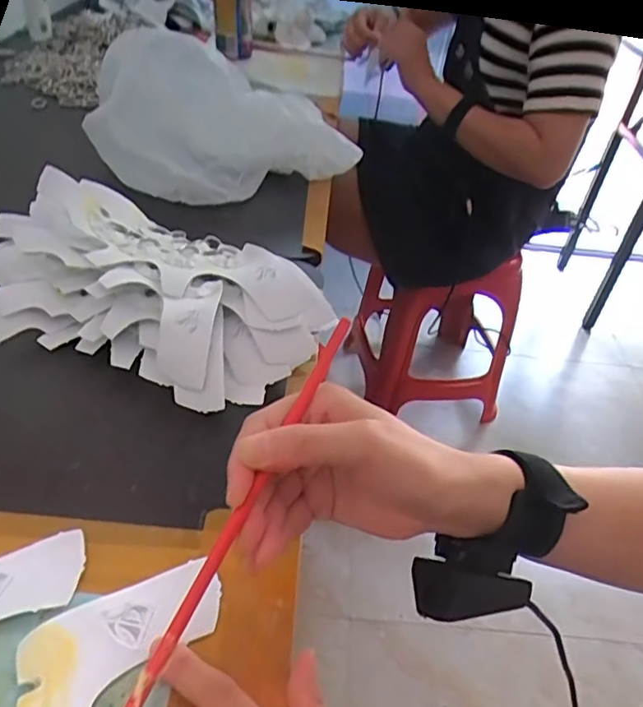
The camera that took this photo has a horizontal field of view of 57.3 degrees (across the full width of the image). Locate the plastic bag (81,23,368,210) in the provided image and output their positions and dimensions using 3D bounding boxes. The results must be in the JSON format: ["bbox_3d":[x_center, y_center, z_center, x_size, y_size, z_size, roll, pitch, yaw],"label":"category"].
[{"bbox_3d":[-0.096,-0.233,0.602,0.283,0.139,0.083,1,40,-7],"label":"plastic bag"}]

